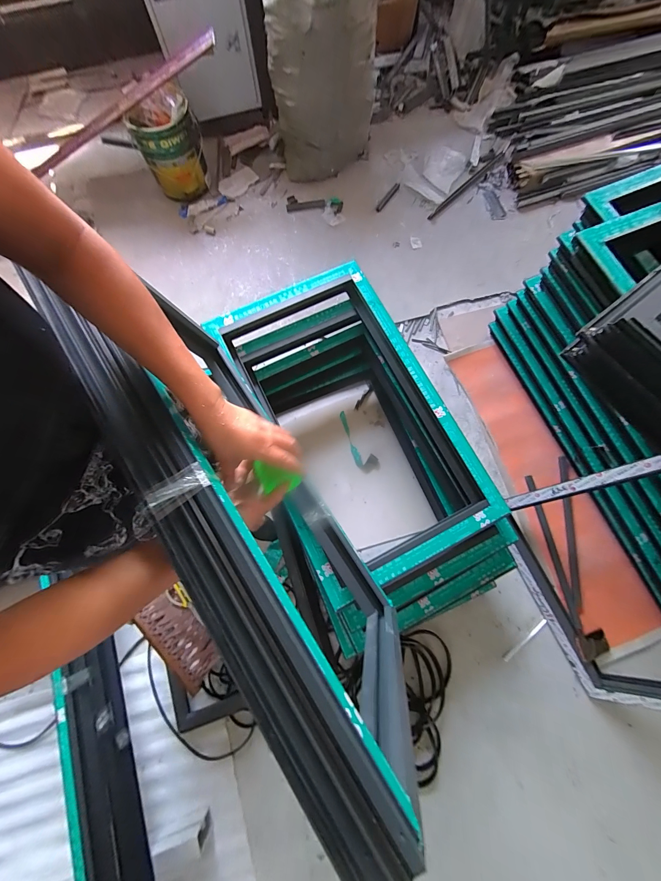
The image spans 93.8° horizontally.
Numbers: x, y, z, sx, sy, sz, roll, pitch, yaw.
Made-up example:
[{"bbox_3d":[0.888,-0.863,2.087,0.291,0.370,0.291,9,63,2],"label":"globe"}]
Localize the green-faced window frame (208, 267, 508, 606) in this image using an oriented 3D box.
[{"bbox_3d":[0.087,-0.051,0.986,0.558,0.074,1.069,-29,80,-5],"label":"green-faced window frame"}]

